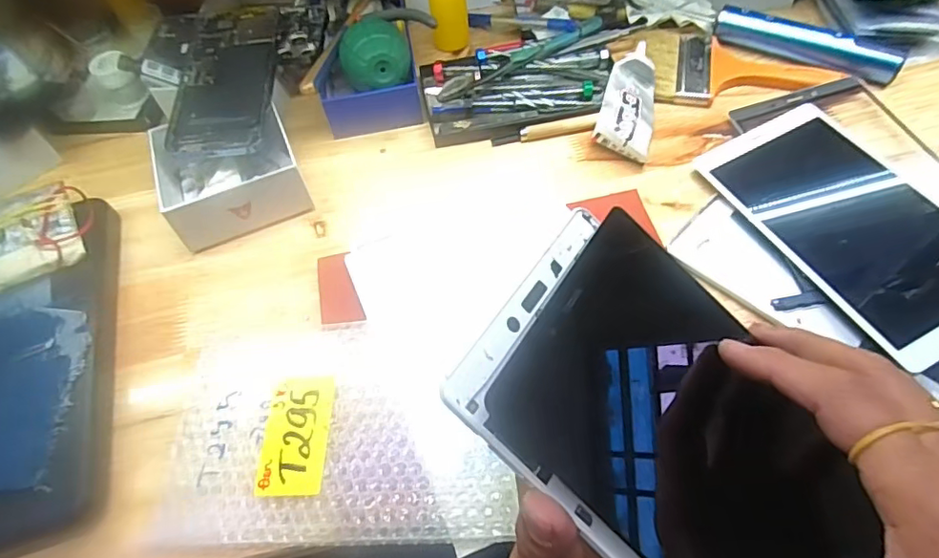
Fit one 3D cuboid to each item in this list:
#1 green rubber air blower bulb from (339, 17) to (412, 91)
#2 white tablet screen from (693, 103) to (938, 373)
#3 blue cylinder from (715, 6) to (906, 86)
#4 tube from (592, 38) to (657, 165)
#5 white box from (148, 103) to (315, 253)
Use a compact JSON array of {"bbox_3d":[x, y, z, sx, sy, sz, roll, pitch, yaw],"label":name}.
[{"bbox_3d":[-0.080,-0.187,0.475,0.059,0.052,0.048,-6,63,-1],"label":"green rubber air blower bulb"},{"bbox_3d":[0.279,-0.045,0.399,0.125,0.008,0.209,-27,58,-8],"label":"white tablet screen"},{"bbox_3d":[0.297,-0.209,0.485,0.151,0.026,0.023,24,64,19],"label":"blue cylinder"},{"bbox_3d":[0.138,-0.153,0.467,0.046,0.018,0.113,12,61,13],"label":"tube"},{"bbox_3d":[-0.192,-0.086,0.443,0.104,0.045,0.104,-21,59,-6],"label":"white box"}]

